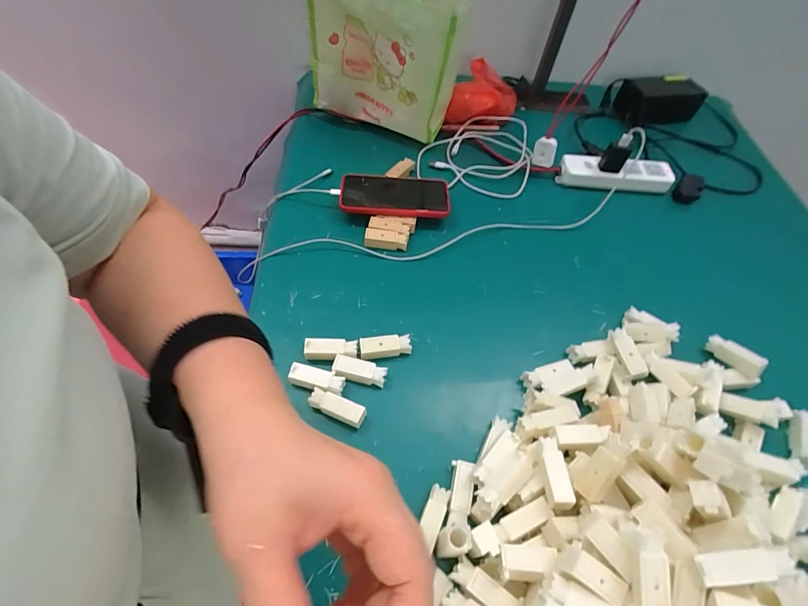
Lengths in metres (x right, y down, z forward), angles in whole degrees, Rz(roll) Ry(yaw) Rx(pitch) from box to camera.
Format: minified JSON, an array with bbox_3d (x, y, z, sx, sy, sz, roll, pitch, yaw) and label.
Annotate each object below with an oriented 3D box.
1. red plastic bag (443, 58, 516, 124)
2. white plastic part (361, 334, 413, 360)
[{"bbox_3d":[0.162,-0.402,0.780,0.109,0.071,0.163,21,57,12],"label":"red plastic bag"},{"bbox_3d":[-0.023,0.054,0.486,0.060,0.023,0.021,-6,56,-7],"label":"white plastic part"}]

